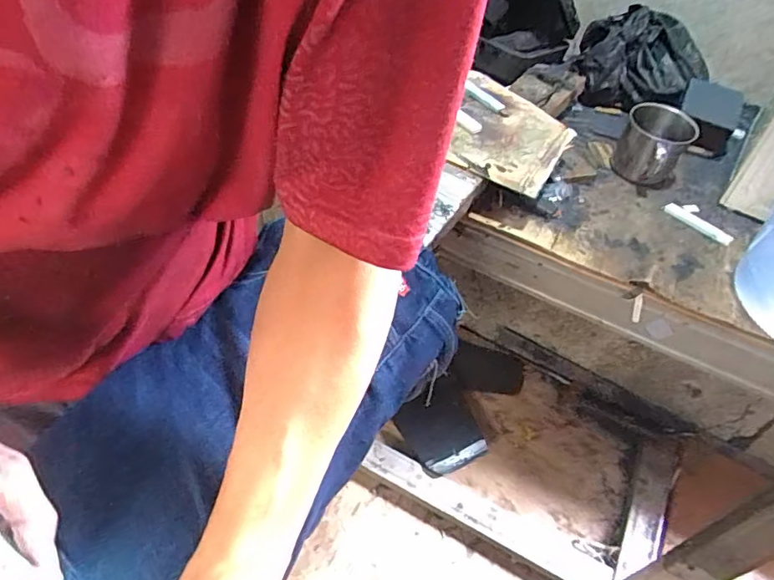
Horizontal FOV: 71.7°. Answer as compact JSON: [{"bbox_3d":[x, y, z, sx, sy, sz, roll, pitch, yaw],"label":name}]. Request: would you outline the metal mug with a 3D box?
[{"bbox_3d":[0.332,-0.181,0.675,0.078,0.070,0.089,27,50,19],"label":"metal mug"}]

